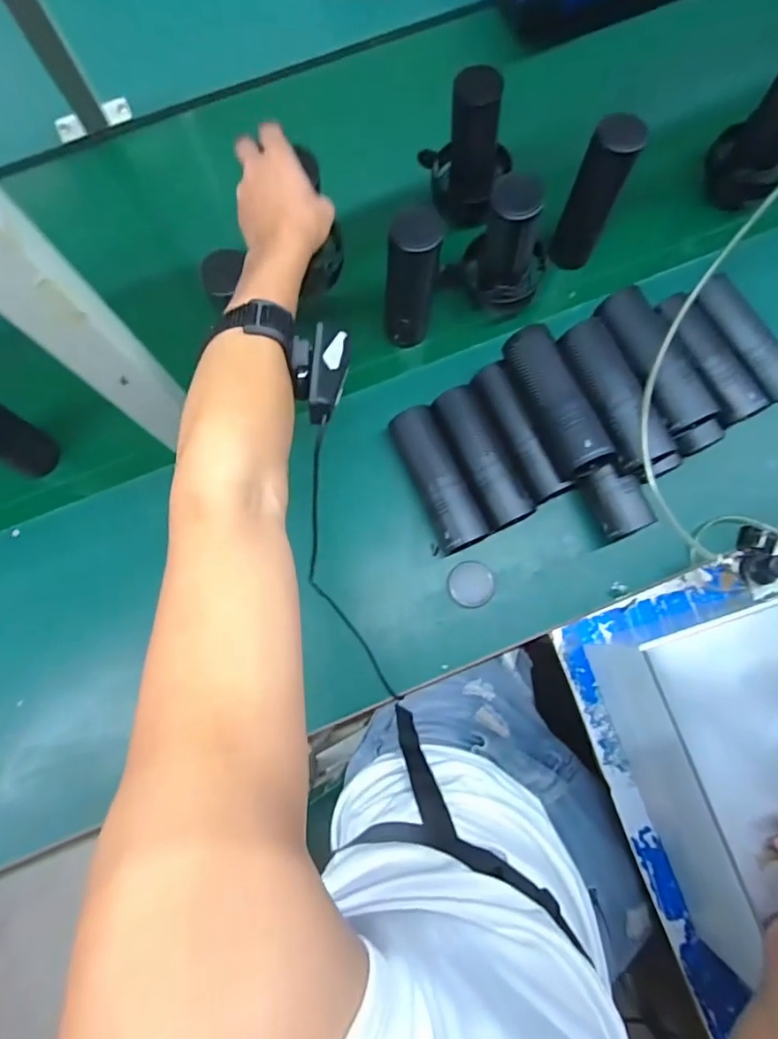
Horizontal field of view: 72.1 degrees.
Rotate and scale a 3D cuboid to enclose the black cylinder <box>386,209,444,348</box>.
[{"bbox_3d":[0.025,-0.260,0.602,0.057,0.173,0.048,1,79,1],"label":"black cylinder"}]

